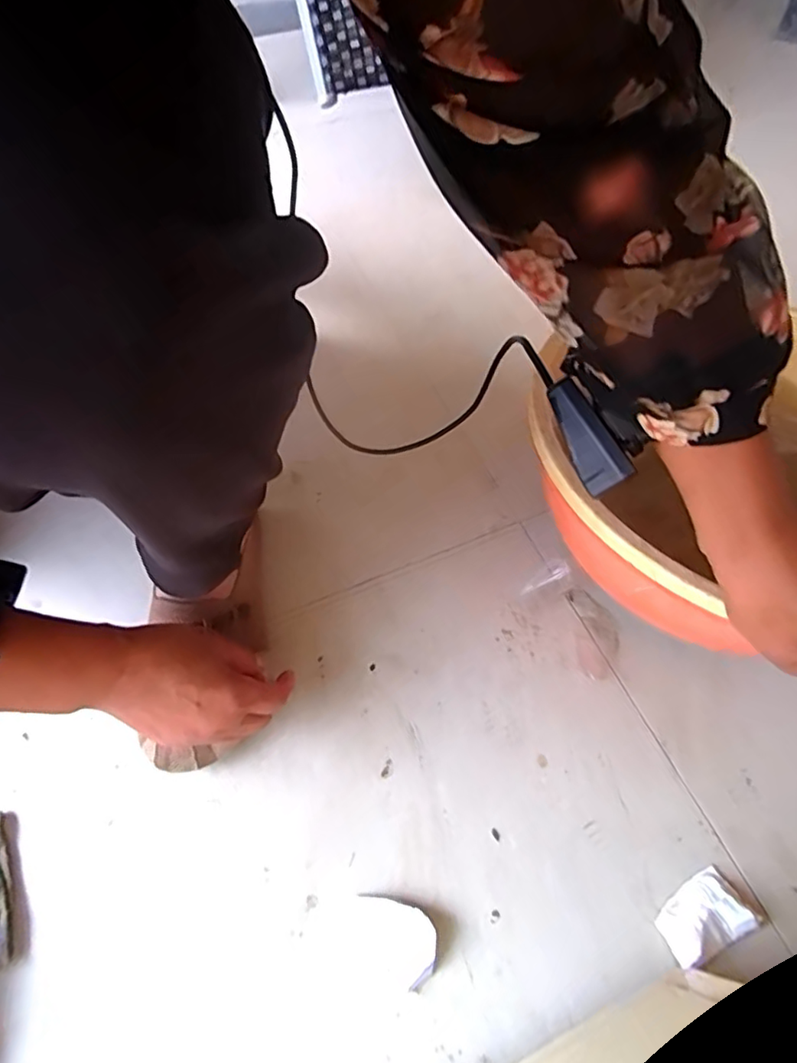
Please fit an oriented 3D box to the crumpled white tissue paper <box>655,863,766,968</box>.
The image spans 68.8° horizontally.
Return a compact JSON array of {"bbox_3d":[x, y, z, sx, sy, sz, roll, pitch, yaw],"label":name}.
[{"bbox_3d":[0.216,0.270,0.407,0.065,0.026,0.043,-21,62,-14],"label":"crumpled white tissue paper"}]

